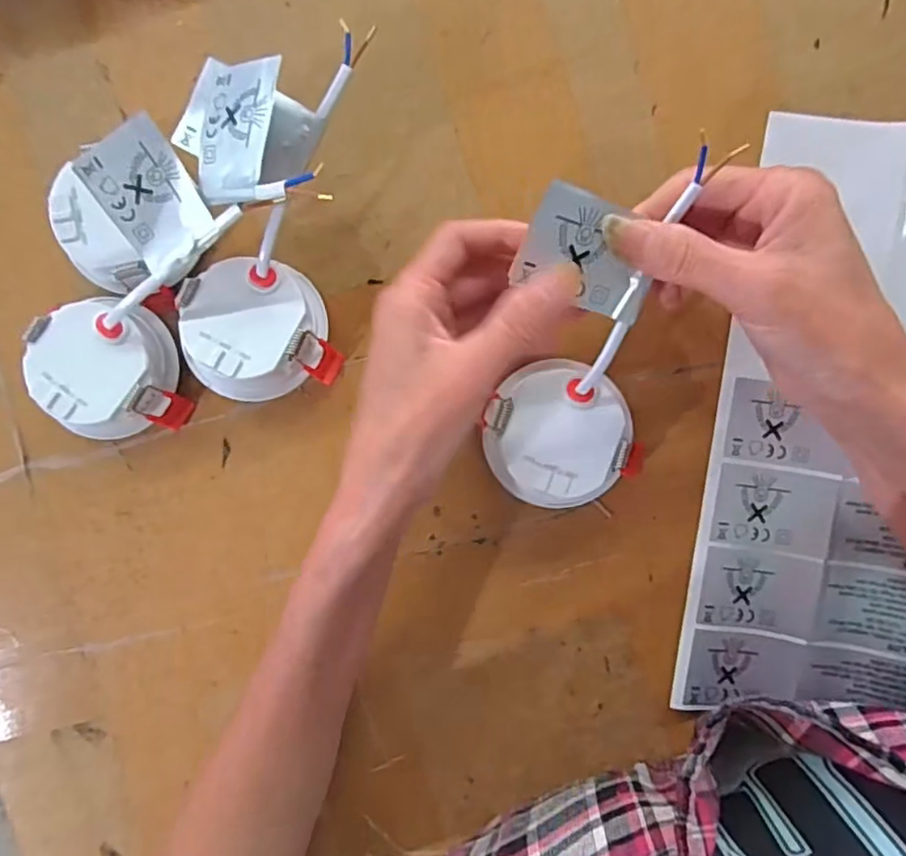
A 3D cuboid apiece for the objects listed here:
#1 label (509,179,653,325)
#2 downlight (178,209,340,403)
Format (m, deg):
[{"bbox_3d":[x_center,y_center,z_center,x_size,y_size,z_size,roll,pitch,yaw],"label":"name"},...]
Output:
[{"bbox_3d":[0.055,-0.069,0.249,0.055,0.004,0.040,18,113,-14],"label":"label"},{"bbox_3d":[-0.098,-0.053,0.309,0.070,0.036,0.077,-19,94,5],"label":"downlight"}]

